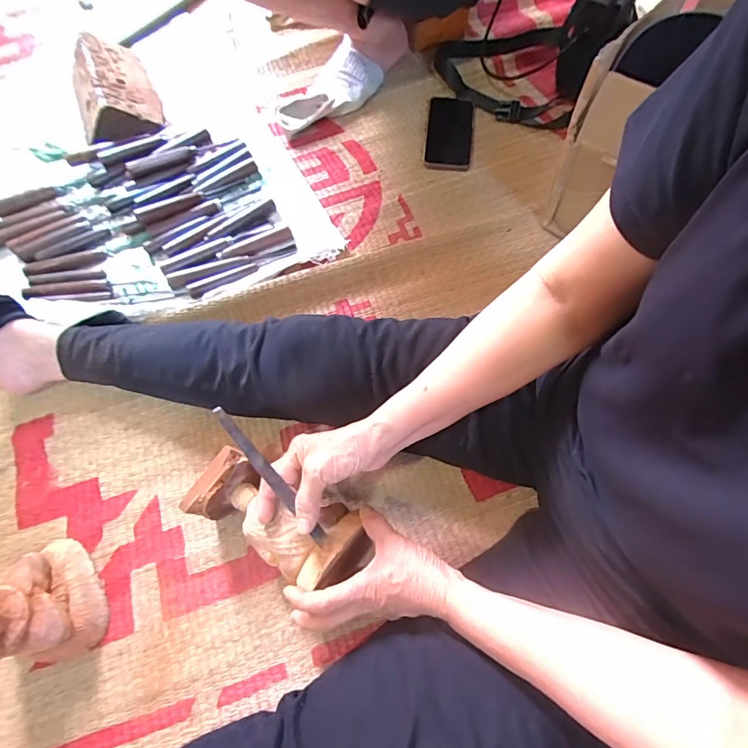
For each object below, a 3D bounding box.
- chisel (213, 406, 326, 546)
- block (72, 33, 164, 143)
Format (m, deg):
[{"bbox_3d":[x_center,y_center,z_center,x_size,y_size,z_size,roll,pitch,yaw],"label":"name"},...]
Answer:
[{"bbox_3d":[-0.098,0.096,0.407,0.013,0.012,0.161,-39,90,-15],"label":"chisel"},{"bbox_3d":[-0.439,-0.481,0.715,0.125,0.056,0.202,-22,70,-10],"label":"block"}]

